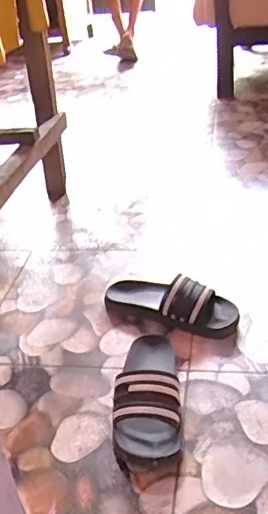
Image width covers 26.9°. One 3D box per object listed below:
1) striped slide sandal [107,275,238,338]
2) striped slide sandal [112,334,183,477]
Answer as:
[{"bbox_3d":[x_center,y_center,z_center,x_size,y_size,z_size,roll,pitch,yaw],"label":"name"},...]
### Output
[{"bbox_3d":[0.062,0.080,1.041,0.258,0.067,0.104,6,33,20],"label":"striped slide sandal"},{"bbox_3d":[0.018,0.198,0.849,0.102,0.063,0.249,-6,31,2],"label":"striped slide sandal"}]

